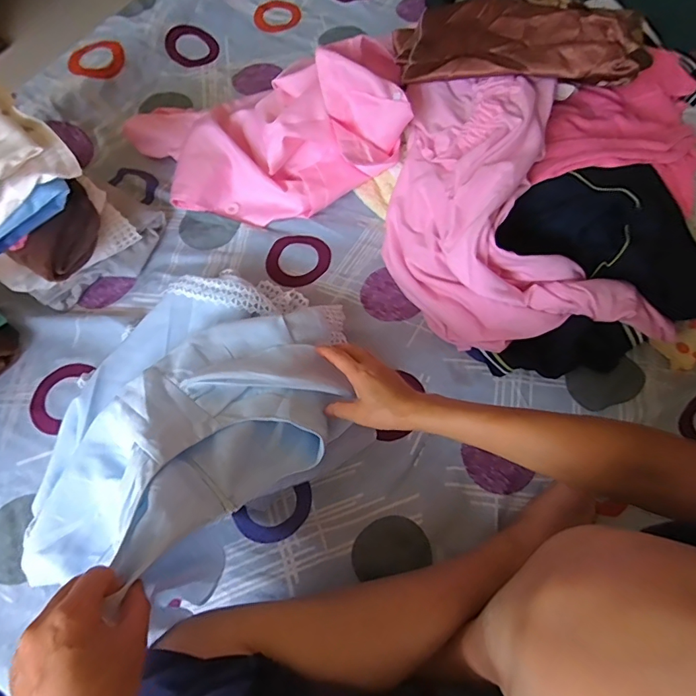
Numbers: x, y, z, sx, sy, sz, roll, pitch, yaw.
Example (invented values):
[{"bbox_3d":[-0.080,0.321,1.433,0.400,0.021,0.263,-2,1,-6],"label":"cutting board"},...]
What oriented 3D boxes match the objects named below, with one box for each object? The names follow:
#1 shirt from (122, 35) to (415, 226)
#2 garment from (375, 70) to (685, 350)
[{"bbox_3d":[-0.118,-0.333,0.701,0.419,0.146,0.240,-17,68,-8],"label":"shirt"},{"bbox_3d":[0.223,-0.200,0.631,0.331,0.167,0.385,-3,67,-2],"label":"garment"}]

